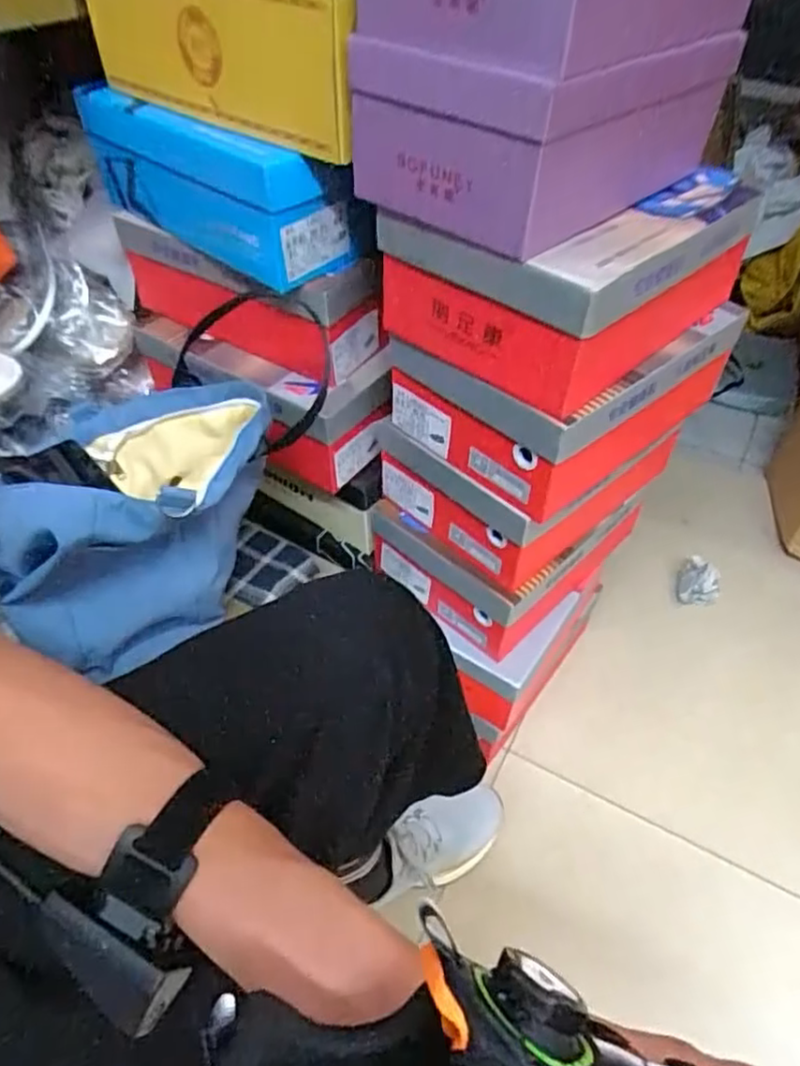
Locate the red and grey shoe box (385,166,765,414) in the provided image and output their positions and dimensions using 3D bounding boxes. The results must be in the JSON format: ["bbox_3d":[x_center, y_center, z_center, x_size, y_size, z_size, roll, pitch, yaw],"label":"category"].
[{"bbox_3d":[0.145,-0.235,0.582,0.251,0.111,0.198,-34,56,-30],"label":"red and grey shoe box"}]

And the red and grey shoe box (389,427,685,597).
[{"bbox_3d":[0.145,-0.084,0.752,0.263,0.106,0.205,-35,57,-31],"label":"red and grey shoe box"}]

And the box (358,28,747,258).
[{"bbox_3d":[0.108,-0.320,0.518,0.258,0.107,0.170,-35,57,-31],"label":"box"}]

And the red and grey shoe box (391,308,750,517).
[{"bbox_3d":[0.162,-0.157,0.665,0.269,0.123,0.197,-30,55,-28],"label":"red and grey shoe box"}]

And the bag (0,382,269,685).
[{"bbox_3d":[-0.238,-0.029,0.626,0.214,0.161,0.214,1,46,-2],"label":"bag"}]

